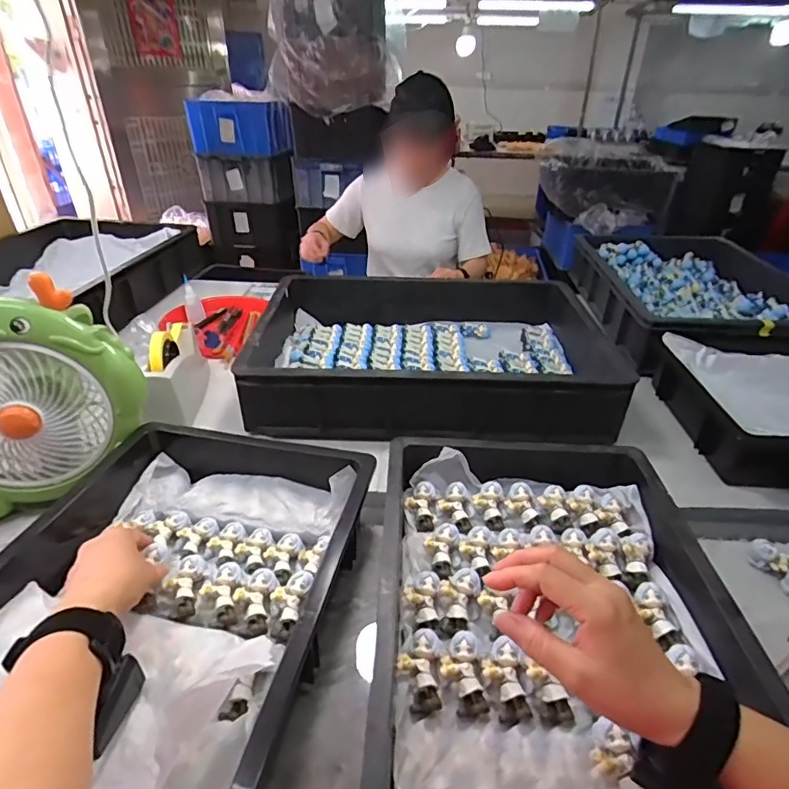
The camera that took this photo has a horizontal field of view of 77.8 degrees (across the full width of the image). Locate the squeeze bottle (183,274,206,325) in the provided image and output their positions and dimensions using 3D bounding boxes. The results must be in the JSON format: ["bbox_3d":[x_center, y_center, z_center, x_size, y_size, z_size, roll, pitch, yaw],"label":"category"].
[{"bbox_3d":[-0.450,-0.210,1.094,0.039,0.090,0.048,-12,35,-20],"label":"squeeze bottle"}]

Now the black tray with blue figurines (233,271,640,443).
[{"bbox_3d":[0.052,-0.086,0.887,0.562,0.144,0.432,2,33,2],"label":"black tray with blue figurines"}]

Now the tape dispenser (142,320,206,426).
[{"bbox_3d":[-0.360,-0.037,0.807,0.061,0.108,0.250,-6,33,-12],"label":"tape dispenser"}]

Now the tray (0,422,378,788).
[{"bbox_3d":[-0.223,0.193,0.458,0.321,0.090,0.459,7,33,9],"label":"tray"}]

